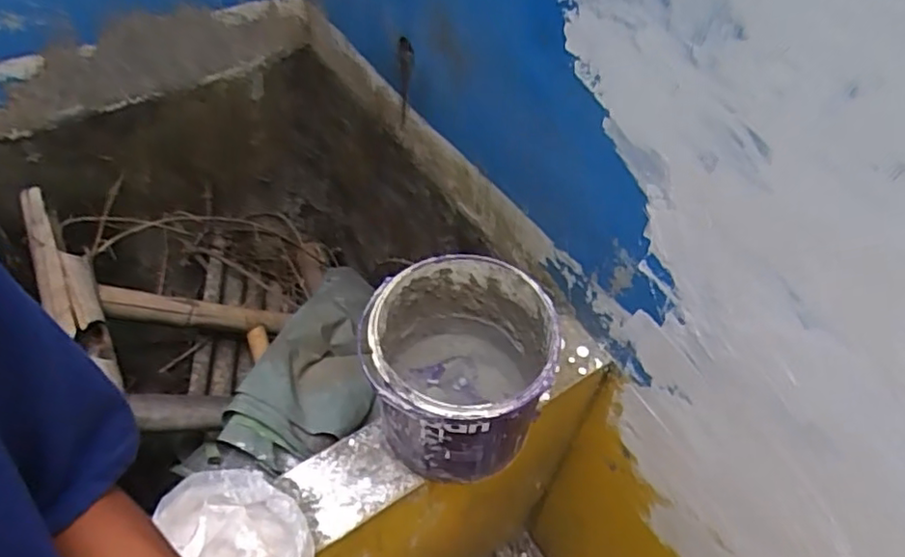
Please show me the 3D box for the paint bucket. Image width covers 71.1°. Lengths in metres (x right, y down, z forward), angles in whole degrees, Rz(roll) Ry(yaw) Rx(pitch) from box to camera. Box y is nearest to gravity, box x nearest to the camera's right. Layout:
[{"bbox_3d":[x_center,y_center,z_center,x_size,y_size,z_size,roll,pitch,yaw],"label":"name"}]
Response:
[{"bbox_3d":[0.004,0.098,0.672,0.179,0.171,0.187,2,53,-3],"label":"paint bucket"}]

